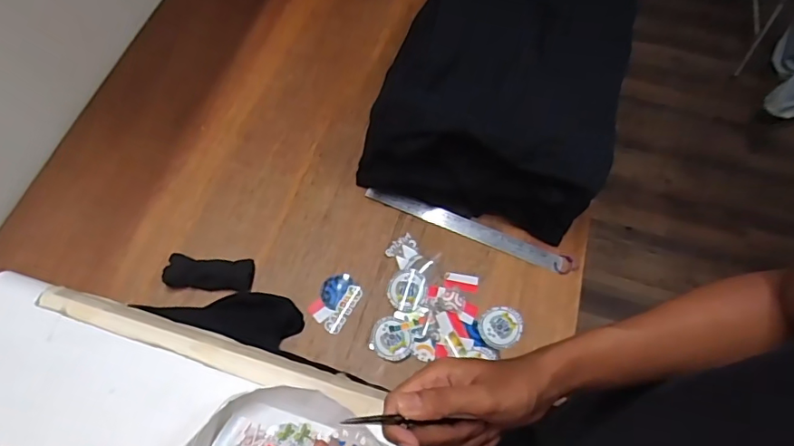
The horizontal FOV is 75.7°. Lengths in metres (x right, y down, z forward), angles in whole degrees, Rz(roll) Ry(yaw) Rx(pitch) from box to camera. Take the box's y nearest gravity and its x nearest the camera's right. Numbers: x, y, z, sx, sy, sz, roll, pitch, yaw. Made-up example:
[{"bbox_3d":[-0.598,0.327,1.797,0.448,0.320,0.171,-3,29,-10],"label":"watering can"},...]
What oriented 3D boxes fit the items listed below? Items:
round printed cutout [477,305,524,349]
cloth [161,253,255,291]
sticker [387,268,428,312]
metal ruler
[{"bbox_3d":[0.151,0.150,0.742,0.059,0.004,0.065,39,68,18],"label":"round printed cutout"},{"bbox_3d":[-0.280,0.075,0.767,0.127,0.025,0.049,2,62,0],"label":"cloth"},{"bbox_3d":[0.016,0.099,0.764,0.057,0.009,0.060,0,62,-1],"label":"sticker"},{"bbox_3d":[0.105,0.004,0.814,0.320,0.009,0.032,22,75,8],"label":"metal ruler"}]

